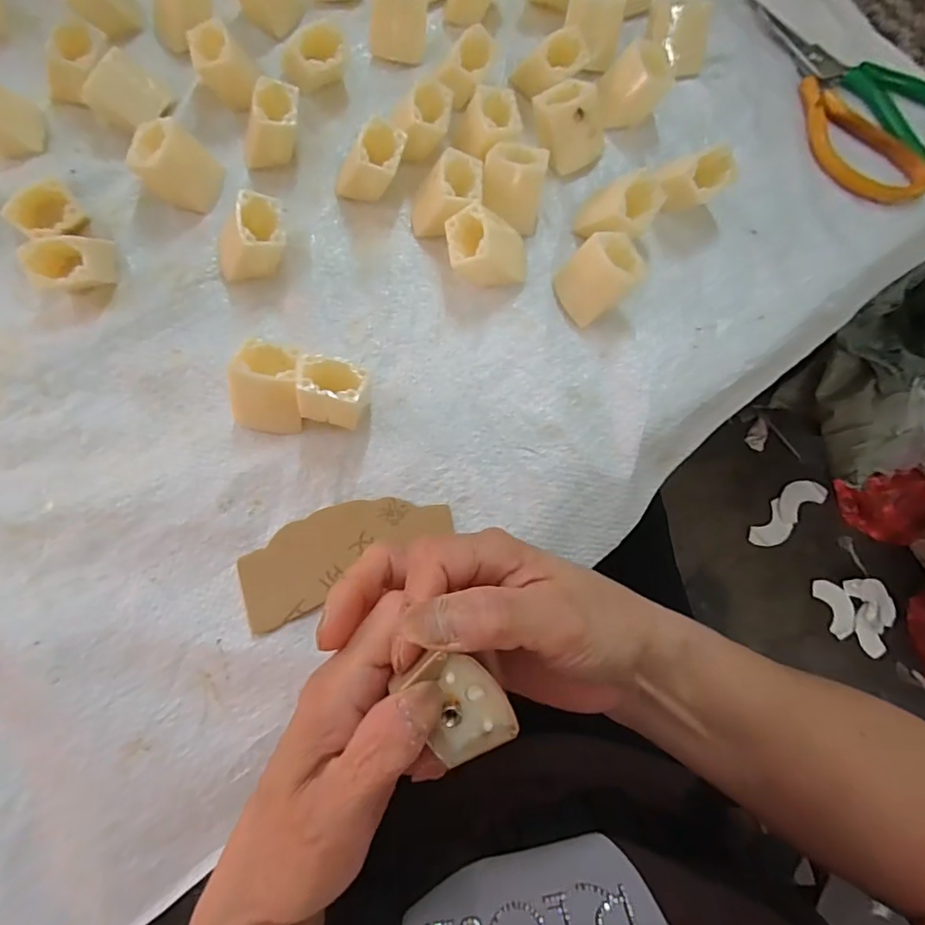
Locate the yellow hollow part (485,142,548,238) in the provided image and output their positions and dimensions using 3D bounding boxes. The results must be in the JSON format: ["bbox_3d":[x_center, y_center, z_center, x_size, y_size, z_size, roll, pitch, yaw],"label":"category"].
[{"bbox_3d":[0.031,-0.168,0.324,0.036,0.029,0.042,9,76,-1],"label":"yellow hollow part"}]

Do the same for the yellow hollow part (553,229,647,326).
[{"bbox_3d":[0.082,-0.108,0.309,0.044,0.032,0.037,-22,79,-8],"label":"yellow hollow part"}]

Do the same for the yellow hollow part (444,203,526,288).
[{"bbox_3d":[0.015,-0.124,0.310,0.046,0.035,0.040,-7,77,-5],"label":"yellow hollow part"}]

